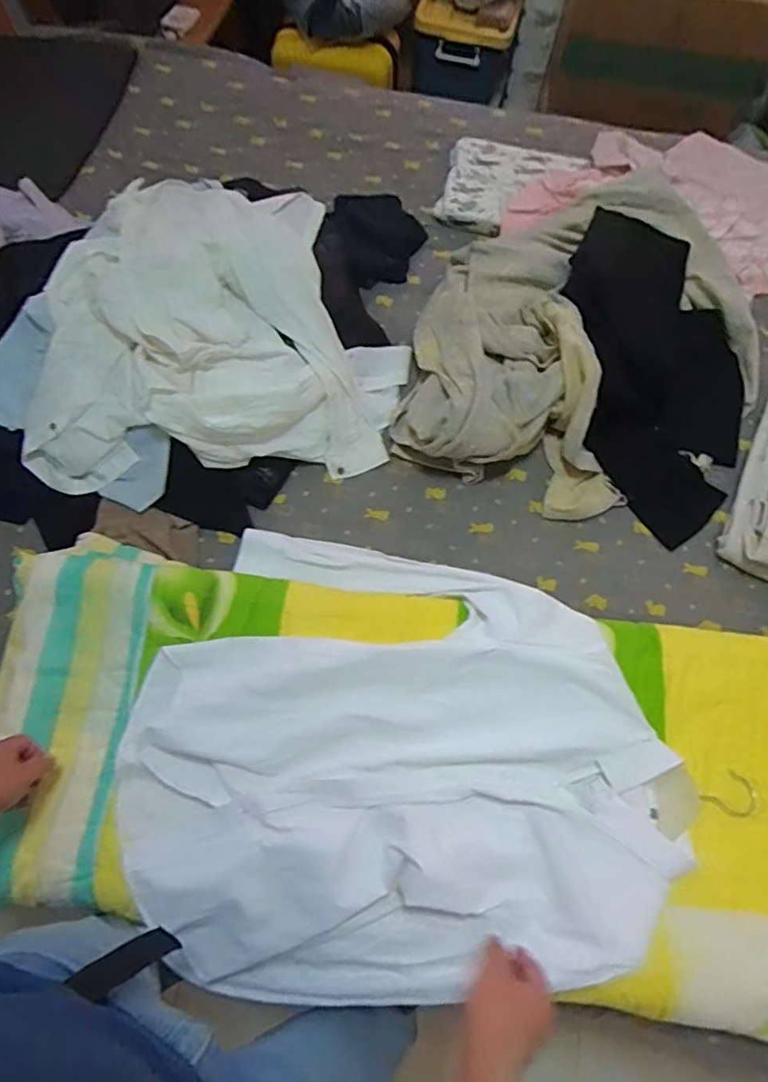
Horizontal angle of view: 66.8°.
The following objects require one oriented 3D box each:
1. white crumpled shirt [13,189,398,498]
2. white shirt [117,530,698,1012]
[{"bbox_3d":[-0.295,-0.401,1.051,0.659,0.186,0.577,-1,67,-3],"label":"white crumpled shirt"},{"bbox_3d":[0.009,0.261,0.816,0.688,0.132,0.616,-5,68,-4],"label":"white shirt"}]

